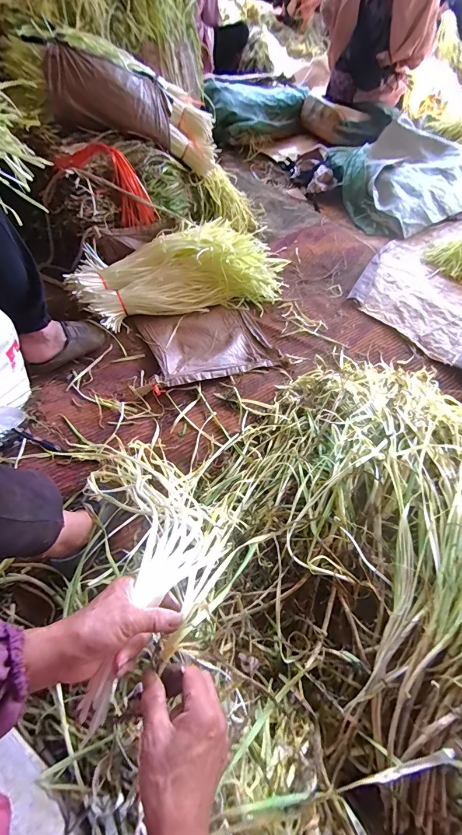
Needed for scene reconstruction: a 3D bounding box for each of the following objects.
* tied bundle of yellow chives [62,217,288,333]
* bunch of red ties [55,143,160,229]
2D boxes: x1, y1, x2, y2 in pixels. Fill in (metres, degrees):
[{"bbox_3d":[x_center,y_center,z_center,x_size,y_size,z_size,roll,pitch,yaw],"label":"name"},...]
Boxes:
[{"bbox_3d":[-0.150,-0.432,1.021,0.594,0.142,0.251,-18,59,-14],"label":"tied bundle of yellow chives"},{"bbox_3d":[-0.337,-0.666,0.986,0.279,0.106,0.103,35,49,-33],"label":"bunch of red ties"}]

